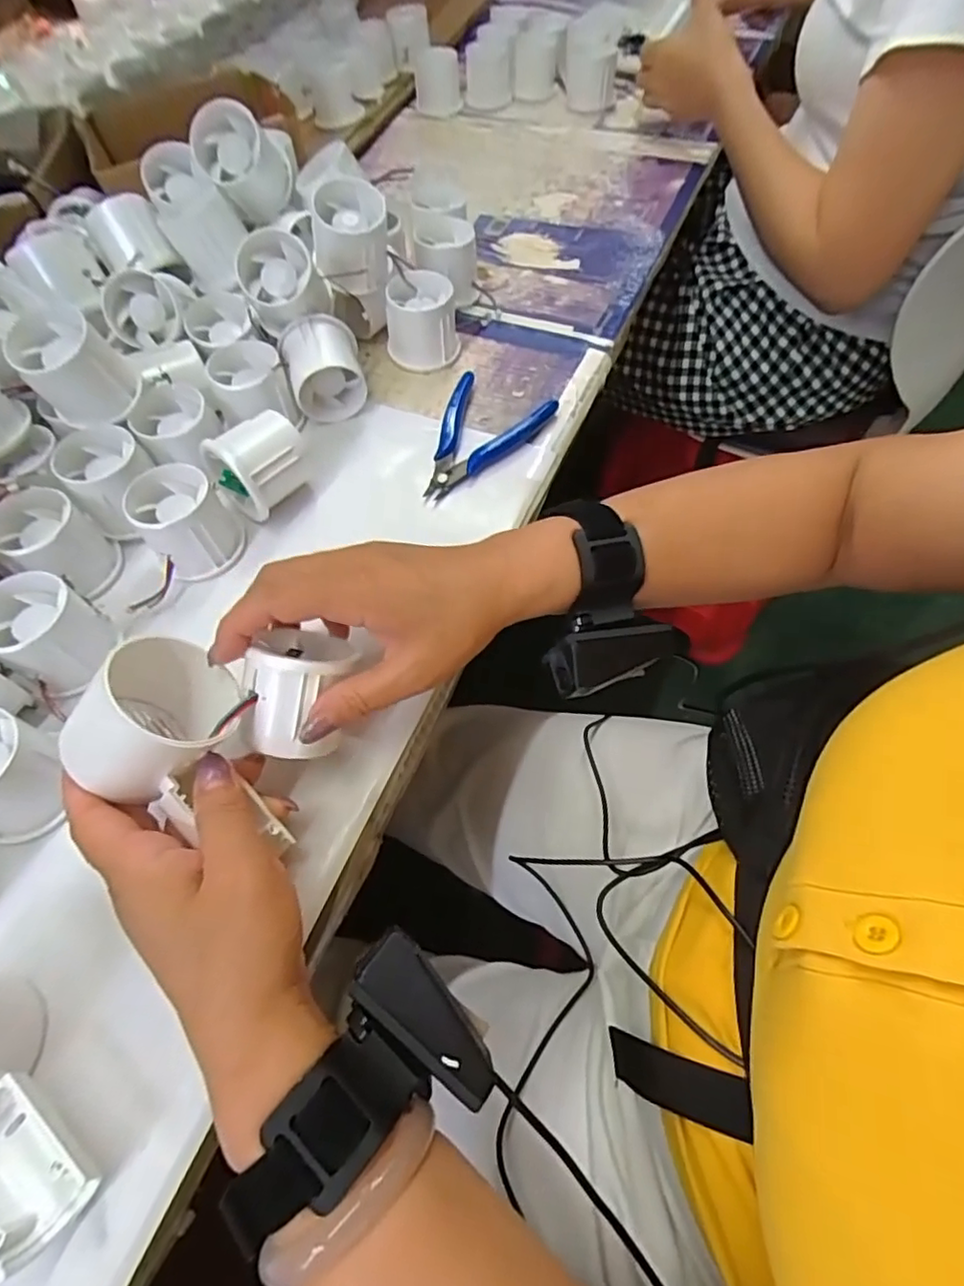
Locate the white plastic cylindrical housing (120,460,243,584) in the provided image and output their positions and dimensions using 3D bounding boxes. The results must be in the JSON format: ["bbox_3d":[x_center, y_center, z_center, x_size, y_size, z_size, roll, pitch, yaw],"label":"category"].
[{"bbox_3d":[-0.186,-0.077,0.382,0.051,0.047,0.058,-35,64,-17],"label":"white plastic cylindrical housing"}]

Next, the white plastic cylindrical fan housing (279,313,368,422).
[{"bbox_3d":[-0.115,-0.200,0.441,0.053,0.058,0.052,-12,60,-5],"label":"white plastic cylindrical fan housing"}]

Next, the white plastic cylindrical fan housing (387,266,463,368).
[{"bbox_3d":[-0.047,-0.252,0.475,0.056,0.052,0.050,-7,59,-1],"label":"white plastic cylindrical fan housing"}]

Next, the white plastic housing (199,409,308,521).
[{"bbox_3d":[-0.144,-0.115,0.397,0.055,0.058,0.045,-40,65,-19],"label":"white plastic housing"}]

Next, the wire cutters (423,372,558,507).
[{"bbox_3d":[0.006,-0.146,0.435,0.075,0.012,0.121,12,61,9],"label":"wire cutters"}]

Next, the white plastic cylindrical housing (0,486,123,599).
[{"bbox_3d":[-0.262,-0.061,0.373,0.055,0.048,0.049,32,66,19],"label":"white plastic cylindrical housing"}]

